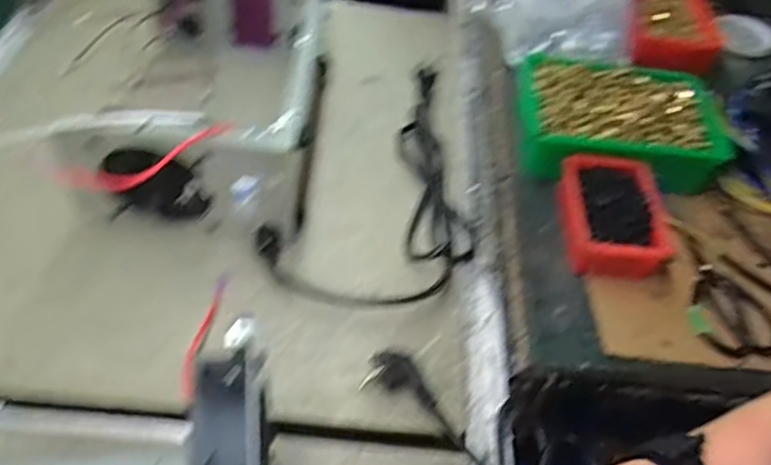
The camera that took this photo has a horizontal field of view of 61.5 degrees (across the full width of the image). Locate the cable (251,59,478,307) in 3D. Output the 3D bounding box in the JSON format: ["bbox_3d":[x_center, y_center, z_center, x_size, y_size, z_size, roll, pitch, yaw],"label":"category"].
[{"bbox_3d":[0.034,-0.056,0.779,0.191,0.030,0.405,27,52,16],"label":"cable"}]

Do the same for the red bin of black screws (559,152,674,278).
[{"bbox_3d":[0.263,-0.015,0.744,0.114,0.059,0.164,7,50,0],"label":"red bin of black screws"}]

